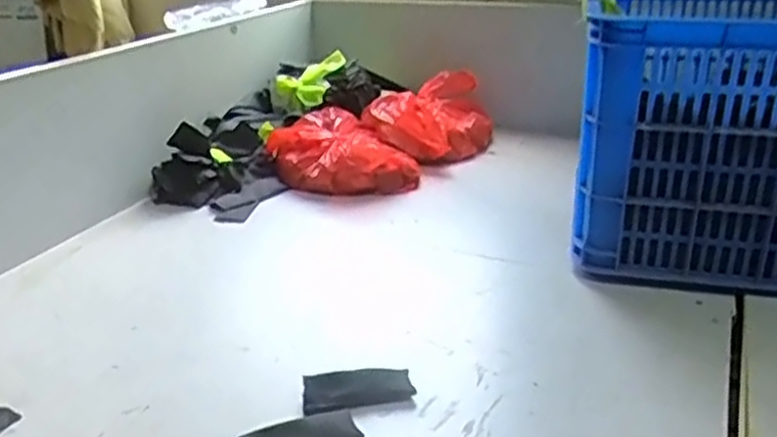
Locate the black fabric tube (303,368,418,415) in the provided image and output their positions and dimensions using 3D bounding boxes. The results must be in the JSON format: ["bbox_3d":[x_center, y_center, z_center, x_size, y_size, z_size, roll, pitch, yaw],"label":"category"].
[{"bbox_3d":[-0.029,0.160,0.709,0.105,0.018,0.038,-8,25,-14],"label":"black fabric tube"}]

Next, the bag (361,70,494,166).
[{"bbox_3d":[0.068,-0.176,1.322,0.185,0.111,0.192,20,31,38],"label":"bag"}]

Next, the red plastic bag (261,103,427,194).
[{"bbox_3d":[-0.079,-0.108,1.246,0.192,0.078,0.233,-15,28,-29],"label":"red plastic bag"}]

